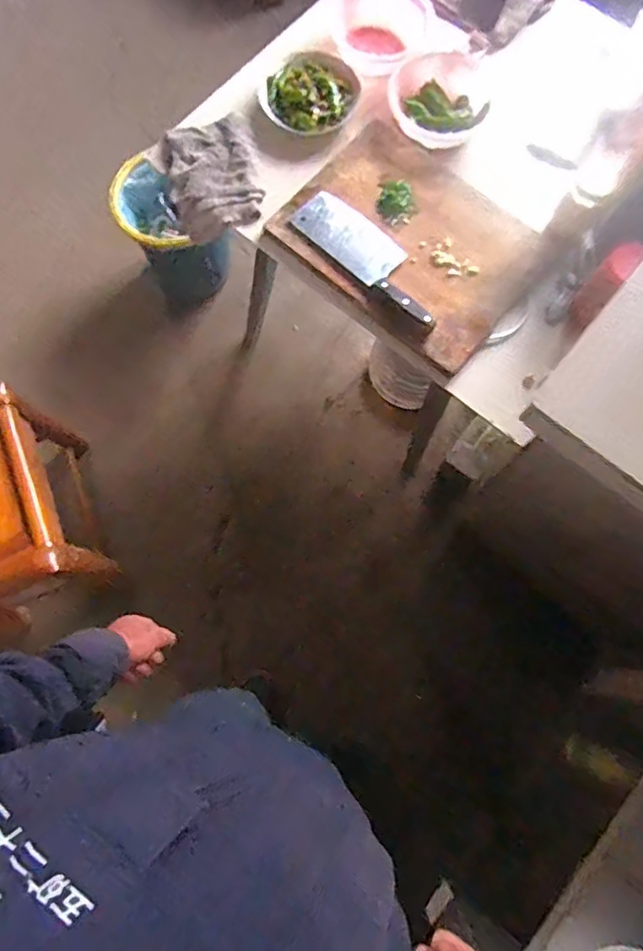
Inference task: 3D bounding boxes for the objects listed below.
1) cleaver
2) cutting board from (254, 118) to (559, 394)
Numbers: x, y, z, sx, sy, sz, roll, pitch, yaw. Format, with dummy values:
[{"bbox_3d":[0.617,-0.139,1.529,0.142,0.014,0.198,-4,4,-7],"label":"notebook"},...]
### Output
[{"bbox_3d":[0.086,-0.352,0.902,0.293,0.024,0.092,43,80,11],"label":"cleaver"},{"bbox_3d":[0.144,-0.379,0.937,0.390,0.041,0.319,39,79,11],"label":"cutting board"}]

